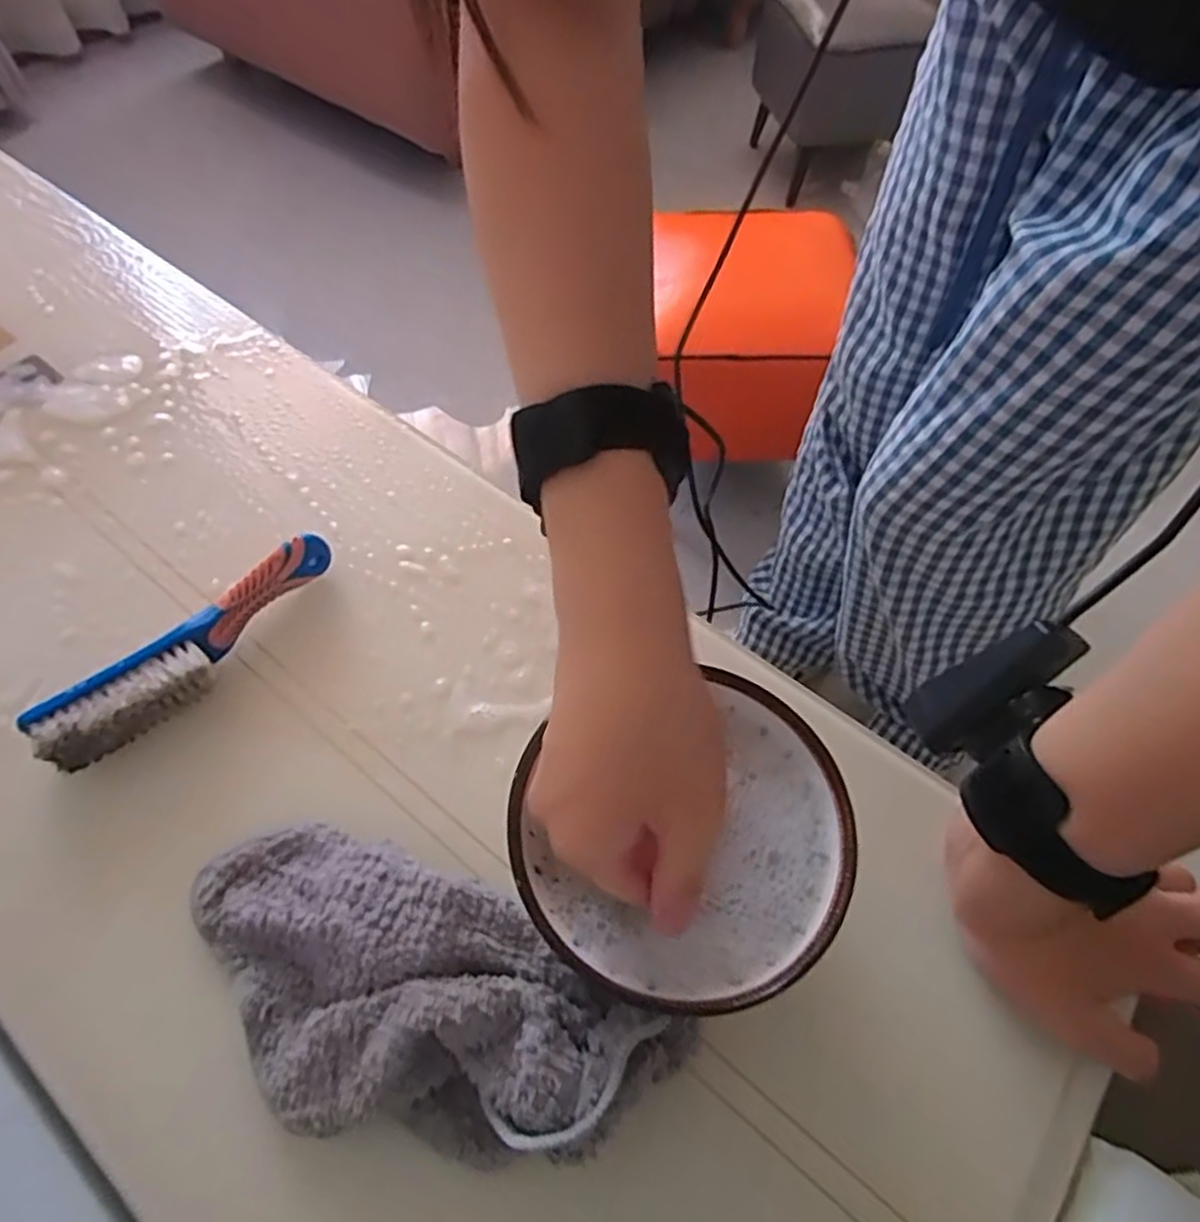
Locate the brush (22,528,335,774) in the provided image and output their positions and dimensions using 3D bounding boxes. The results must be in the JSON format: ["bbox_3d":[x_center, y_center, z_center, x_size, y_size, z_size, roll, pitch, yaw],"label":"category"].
[{"bbox_3d":[-0.199,0.020,0.367,0.029,0.035,0.155,38,64,21],"label":"brush"}]

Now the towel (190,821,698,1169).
[{"bbox_3d":[-0.081,0.147,0.279,0.203,0.042,0.096,21,61,12],"label":"towel"}]

